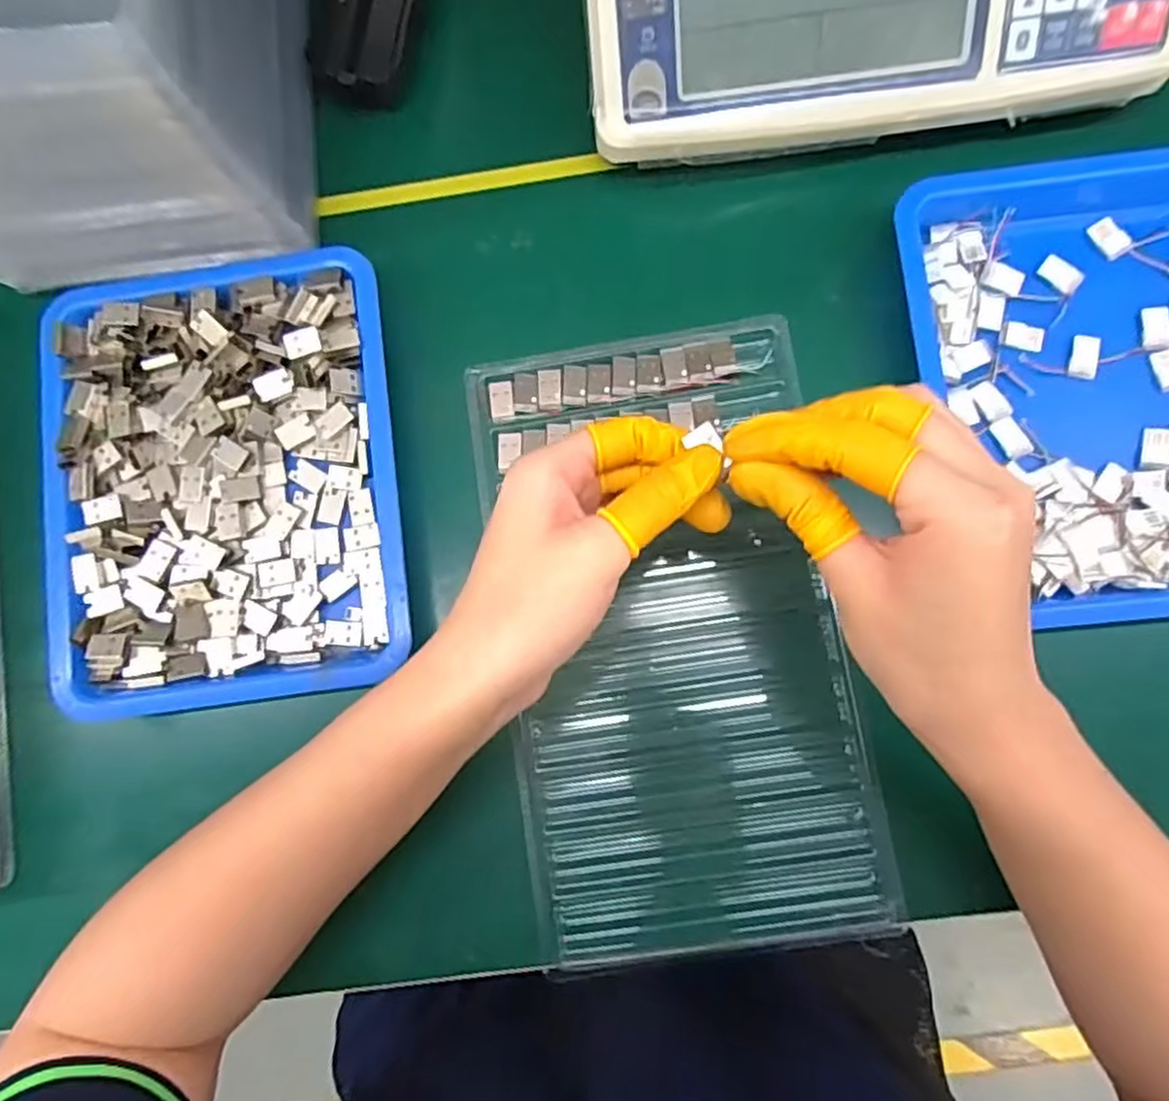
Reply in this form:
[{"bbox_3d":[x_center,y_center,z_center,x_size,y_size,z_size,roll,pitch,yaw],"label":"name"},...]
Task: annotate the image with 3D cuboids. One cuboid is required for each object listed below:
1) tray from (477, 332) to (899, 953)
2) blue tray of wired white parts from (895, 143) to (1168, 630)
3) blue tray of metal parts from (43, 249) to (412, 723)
[{"bbox_3d":[0.042,0.038,0.347,0.158,0.013,0.289,-8,83,3],"label":"tray"},{"bbox_3d":[0.246,-0.079,0.335,0.164,0.025,0.219,-9,83,2],"label":"blue tray of wired white parts"},{"bbox_3d":[-0.176,-0.035,0.357,0.170,0.026,0.215,-7,84,3],"label":"blue tray of metal parts"}]

